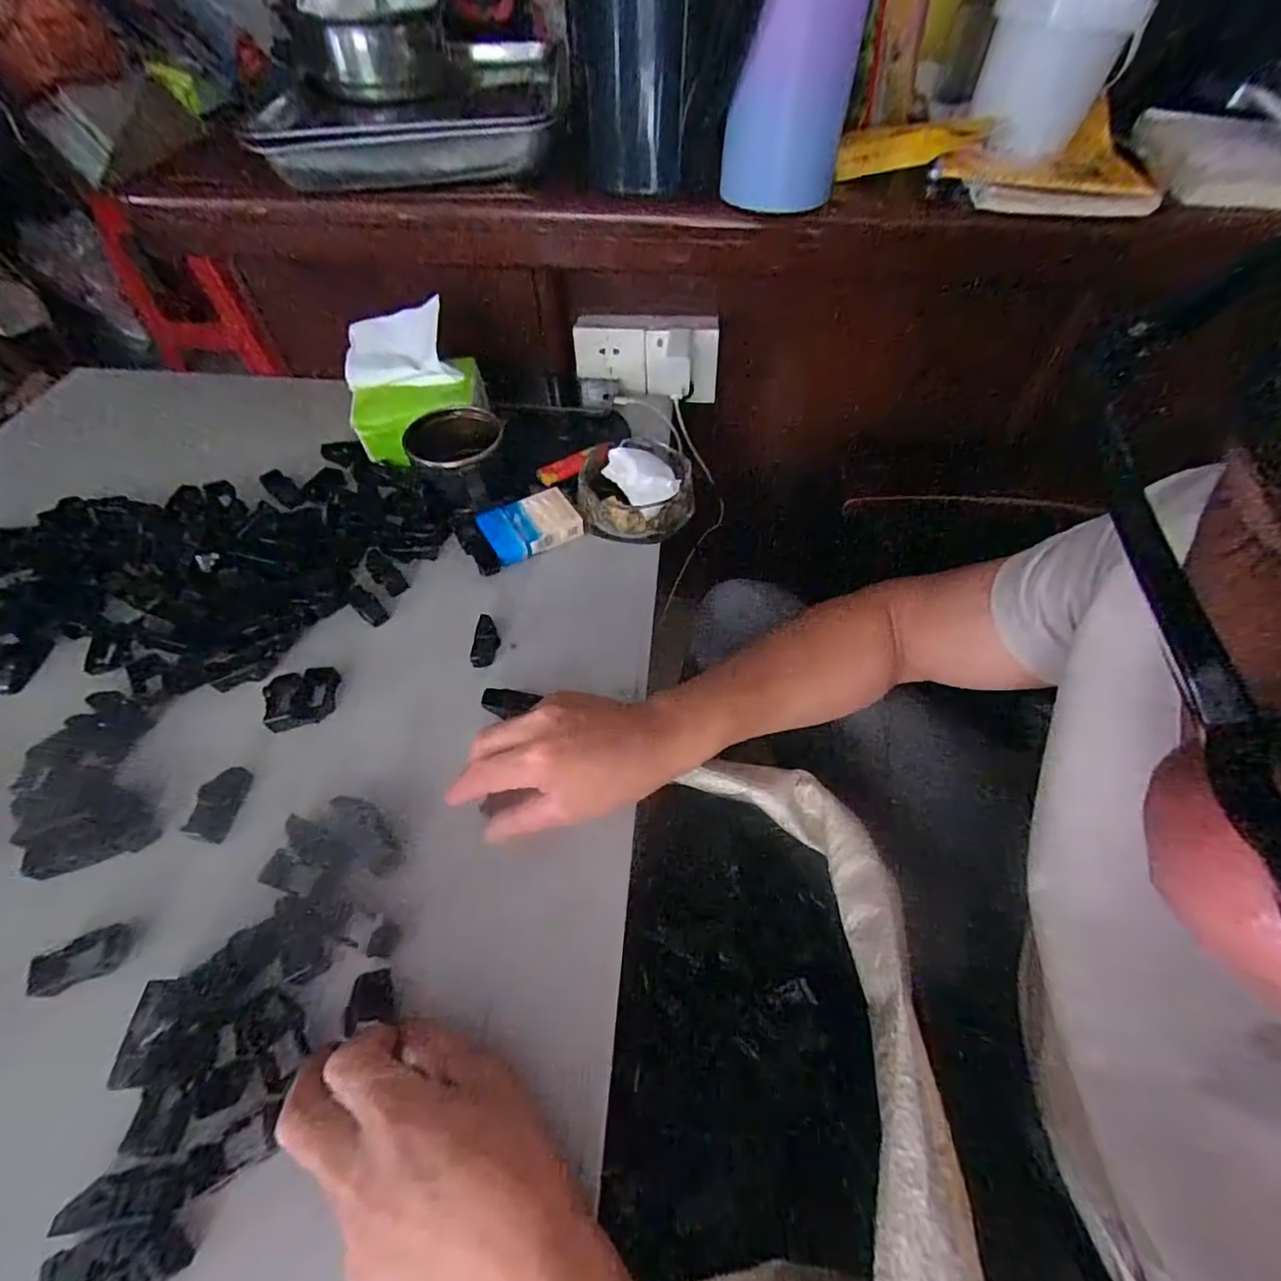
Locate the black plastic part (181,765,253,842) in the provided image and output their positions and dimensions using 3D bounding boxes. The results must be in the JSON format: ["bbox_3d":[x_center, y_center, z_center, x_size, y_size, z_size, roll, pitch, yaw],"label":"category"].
[{"bbox_3d":[-0.290,0.111,0.386,0.020,0.016,0.048,5,54,4],"label":"black plastic part"}]

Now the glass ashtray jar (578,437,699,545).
[{"bbox_3d":[-0.005,-0.152,0.561,0.110,0.058,0.107,0,54,0],"label":"glass ashtray jar"}]

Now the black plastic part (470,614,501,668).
[{"bbox_3d":[-0.132,0.002,0.478,0.019,0.014,0.046,2,70,1],"label":"black plastic part"}]

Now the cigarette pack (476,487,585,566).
[{"bbox_3d":[-0.108,-0.114,0.547,0.086,0.027,0.063,-25,58,-16],"label":"cigarette pack"}]

